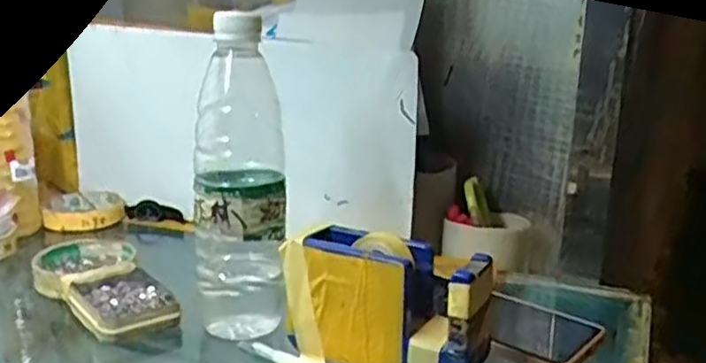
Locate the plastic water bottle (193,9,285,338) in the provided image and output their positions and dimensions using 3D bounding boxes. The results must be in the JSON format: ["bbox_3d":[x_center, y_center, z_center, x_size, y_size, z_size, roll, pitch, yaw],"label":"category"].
[{"bbox_3d":[-0.079,-0.003,0.494,0.062,0.206,0.062,-1,14,-5],"label":"plastic water bottle"}]

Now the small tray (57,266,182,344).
[{"bbox_3d":[-0.177,0.093,0.539,0.065,0.016,0.102,-9,17,-34],"label":"small tray"}]

